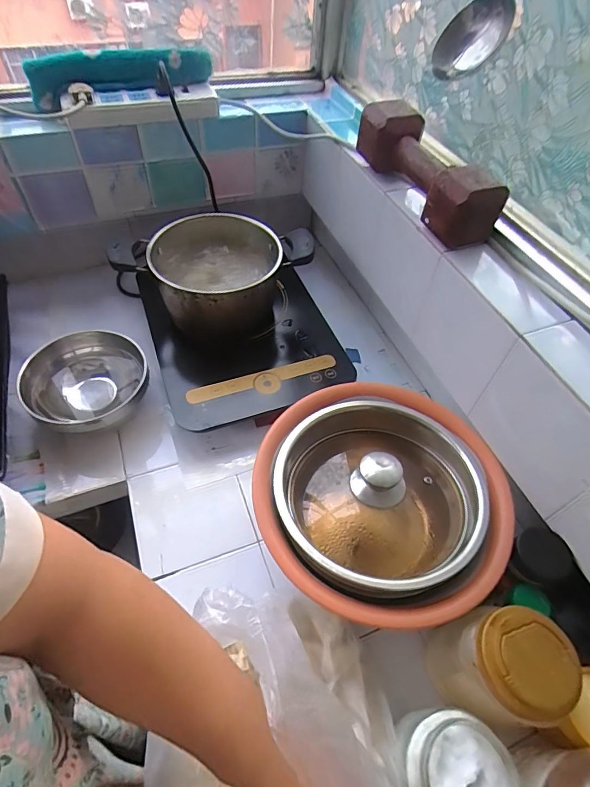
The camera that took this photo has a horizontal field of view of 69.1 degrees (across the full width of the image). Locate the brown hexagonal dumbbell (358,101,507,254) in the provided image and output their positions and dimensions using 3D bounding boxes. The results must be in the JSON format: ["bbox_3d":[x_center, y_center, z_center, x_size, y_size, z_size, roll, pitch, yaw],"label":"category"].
[{"bbox_3d":[0.164,-0.291,0.554,0.072,0.071,0.244,-15,55,-15],"label":"brown hexagonal dumbbell"}]

